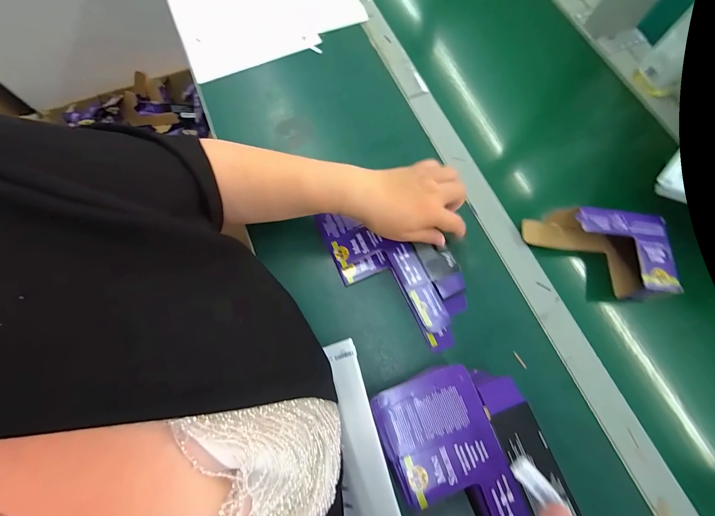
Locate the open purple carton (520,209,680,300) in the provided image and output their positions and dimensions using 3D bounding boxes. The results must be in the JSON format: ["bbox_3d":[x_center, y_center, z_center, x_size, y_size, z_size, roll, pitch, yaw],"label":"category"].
[{"bbox_3d":[0.295,-0.010,0.394,0.156,0.043,0.097,11,72,3],"label":"open purple carton"}]

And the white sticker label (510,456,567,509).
[{"bbox_3d":[0.120,0.151,0.213,0.034,0.011,0.014,45,77,4],"label":"white sticker label"}]

